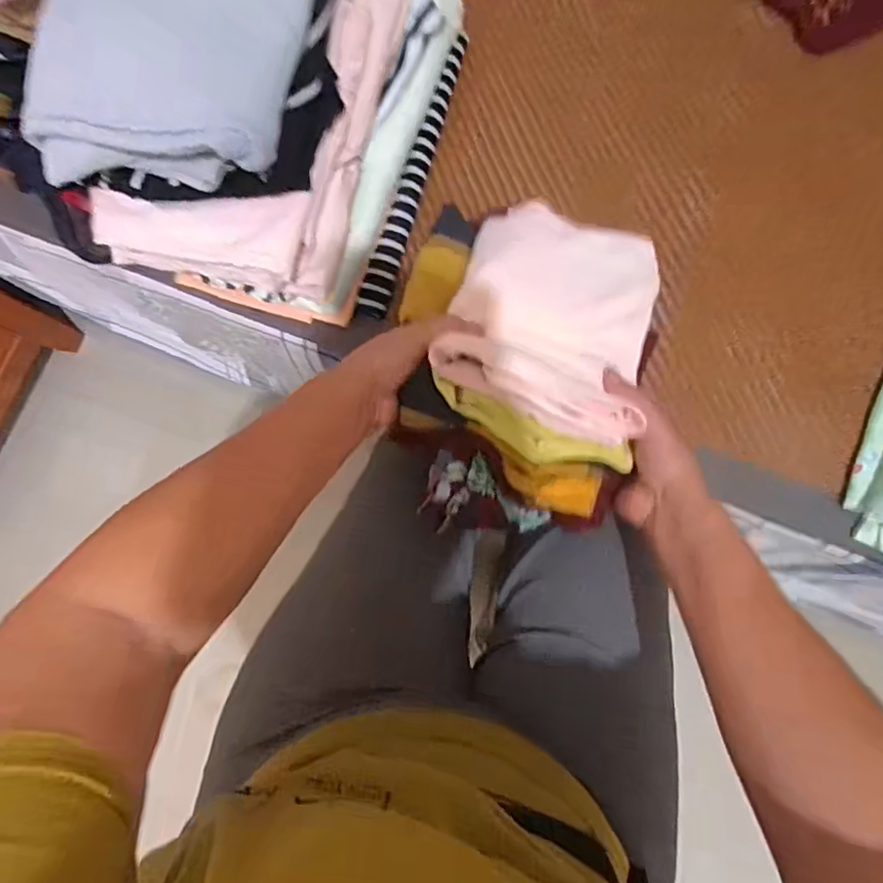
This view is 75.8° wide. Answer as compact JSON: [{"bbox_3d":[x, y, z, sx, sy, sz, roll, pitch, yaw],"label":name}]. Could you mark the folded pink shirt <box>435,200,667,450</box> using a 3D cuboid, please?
[{"bbox_3d":[0.098,-0.115,0.467,0.156,0.031,0.225,23,61,-1],"label":"folded pink shirt"}]

